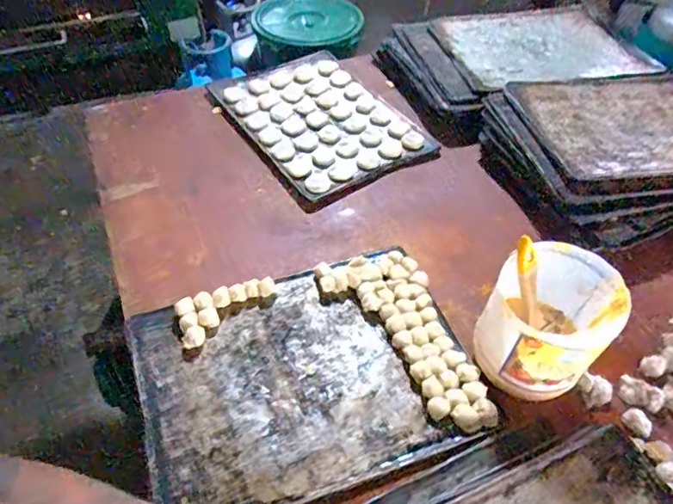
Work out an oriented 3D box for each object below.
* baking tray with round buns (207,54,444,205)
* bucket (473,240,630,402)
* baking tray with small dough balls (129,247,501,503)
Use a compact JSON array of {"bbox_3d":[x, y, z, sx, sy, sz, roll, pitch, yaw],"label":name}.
[{"bbox_3d":[-0.040,-0.295,1.073,0.317,0.028,0.453,-26,54,-23],"label":"baking tray with round buns"},{"bbox_3d":[0.269,0.089,0.631,0.132,0.127,0.151,28,53,21],"label":"bucket"},{"bbox_3d":[-0.041,0.156,0.674,0.424,0.030,0.313,-14,50,-14],"label":"baking tray with small dough balls"}]

